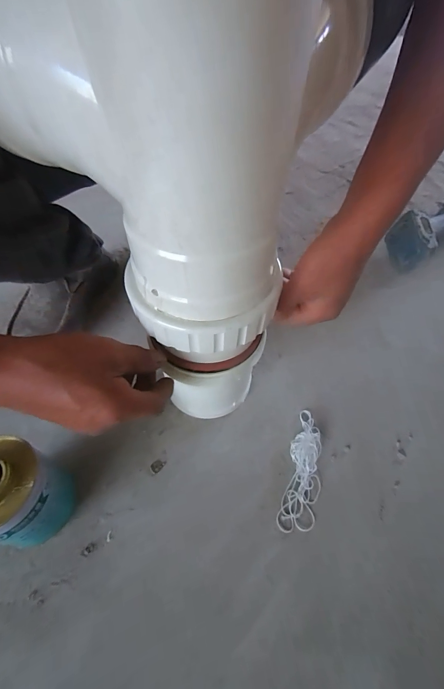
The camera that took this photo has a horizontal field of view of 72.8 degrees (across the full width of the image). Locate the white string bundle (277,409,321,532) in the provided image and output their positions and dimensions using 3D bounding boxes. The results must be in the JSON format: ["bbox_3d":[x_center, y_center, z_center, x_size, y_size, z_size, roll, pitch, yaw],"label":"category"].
[{"bbox_3d":[0.099,0.144,0.358,0.039,0.015,0.138,15,55,9],"label":"white string bundle"}]

